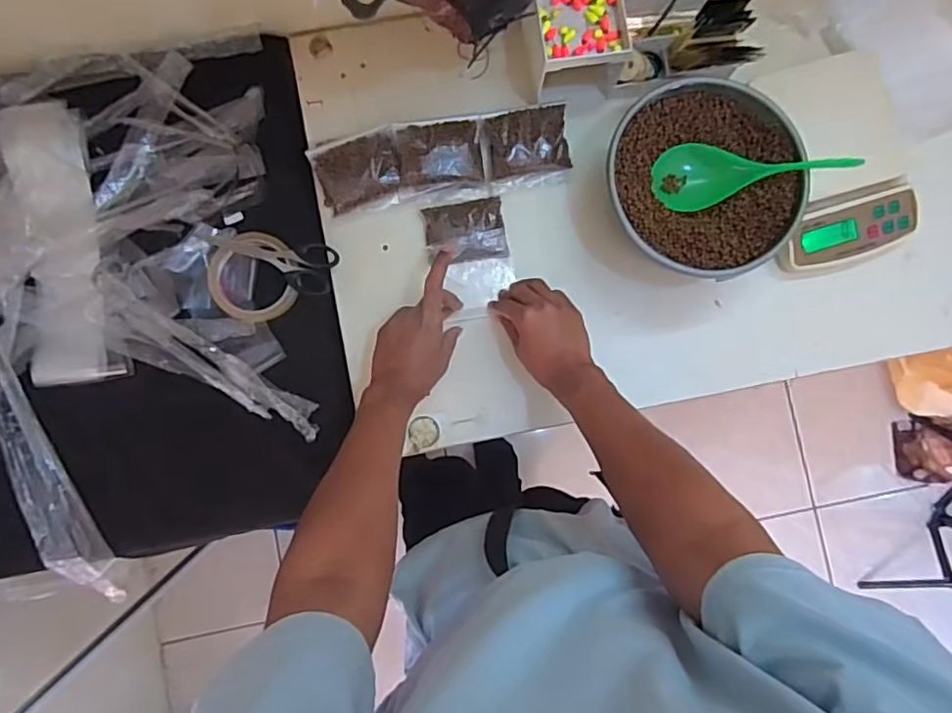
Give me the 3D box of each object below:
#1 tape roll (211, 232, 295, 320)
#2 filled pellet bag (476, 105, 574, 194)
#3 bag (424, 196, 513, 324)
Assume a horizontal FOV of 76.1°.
[{"bbox_3d":[-0.243,-0.085,0.663,0.087,0.016,0.094,0,85,-2],"label":"tape roll"},{"bbox_3d":[0.056,-0.232,0.673,0.096,0.026,0.080,-6,86,-3],"label":"filled pellet bag"},{"bbox_3d":[-0.005,-0.108,0.676,0.087,0.023,0.127,-12,86,-3],"label":"bag"}]

